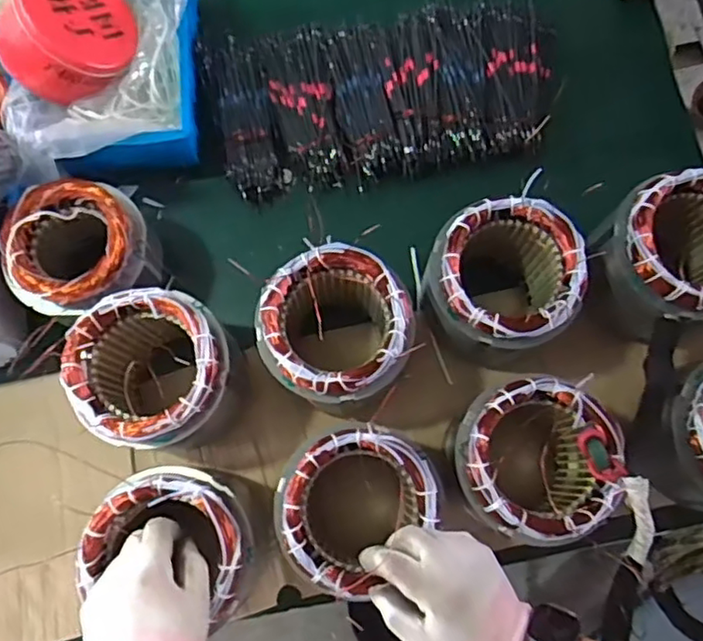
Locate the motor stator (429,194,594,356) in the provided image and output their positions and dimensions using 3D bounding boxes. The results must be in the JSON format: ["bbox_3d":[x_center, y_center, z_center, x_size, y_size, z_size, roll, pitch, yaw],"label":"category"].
[{"bbox_3d":[0.152,-0.035,0.658,0.138,0.177,0.149,0,75,1],"label":"motor stator"}]

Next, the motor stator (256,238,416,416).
[{"bbox_3d":[-0.015,0.015,0.628,0.142,0.132,0.137,0,75,1],"label":"motor stator"}]

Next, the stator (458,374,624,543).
[{"bbox_3d":[0.169,0.136,0.603,0.135,0.129,0.139,0,75,1],"label":"stator"}]

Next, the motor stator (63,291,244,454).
[{"bbox_3d":[-0.193,0.059,0.643,0.142,0.164,0.143,0,75,1],"label":"motor stator"}]

